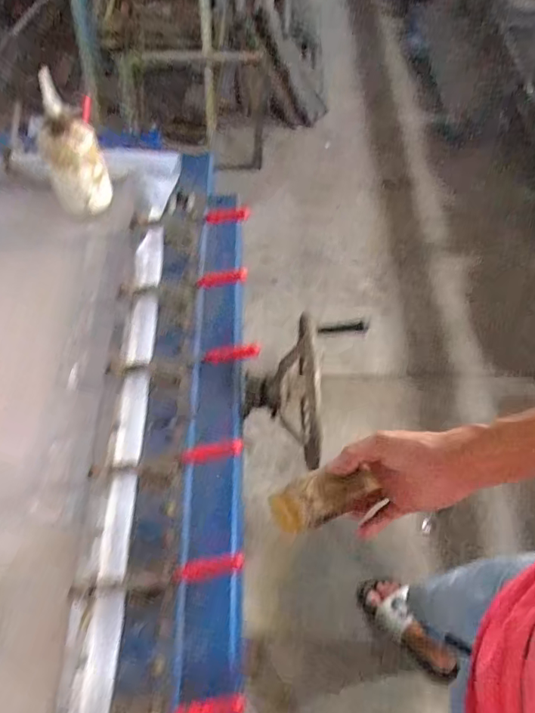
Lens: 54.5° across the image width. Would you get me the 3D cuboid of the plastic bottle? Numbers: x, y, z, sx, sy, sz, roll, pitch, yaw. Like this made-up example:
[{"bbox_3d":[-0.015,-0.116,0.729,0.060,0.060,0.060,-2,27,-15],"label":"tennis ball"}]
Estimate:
[{"bbox_3d":[-0.344,-0.360,0.928,0.089,0.243,0.089,17,59,9],"label":"plastic bottle"}]

